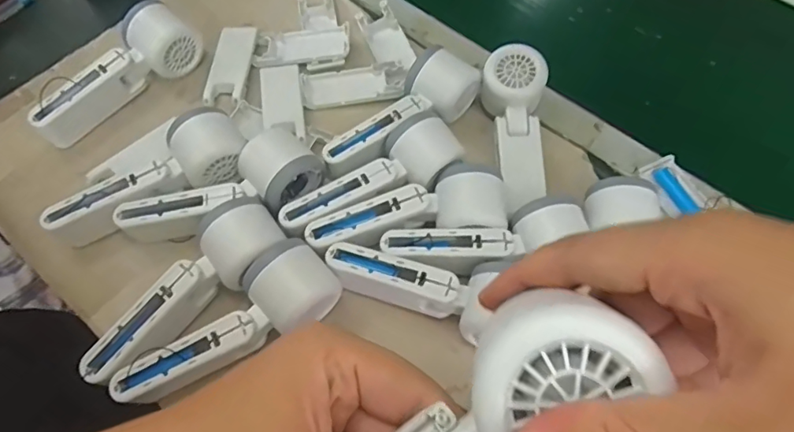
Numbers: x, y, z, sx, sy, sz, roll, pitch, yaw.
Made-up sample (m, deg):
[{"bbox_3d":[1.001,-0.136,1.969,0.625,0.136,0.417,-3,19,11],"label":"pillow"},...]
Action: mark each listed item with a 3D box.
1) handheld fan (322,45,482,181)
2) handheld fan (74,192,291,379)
[{"bbox_3d":[0.005,-0.087,0.467,0.056,0.050,0.161,39,68,17],"label":"handheld fan"},{"bbox_3d":[-0.154,0.057,0.381,0.054,0.050,0.165,35,66,15],"label":"handheld fan"}]

